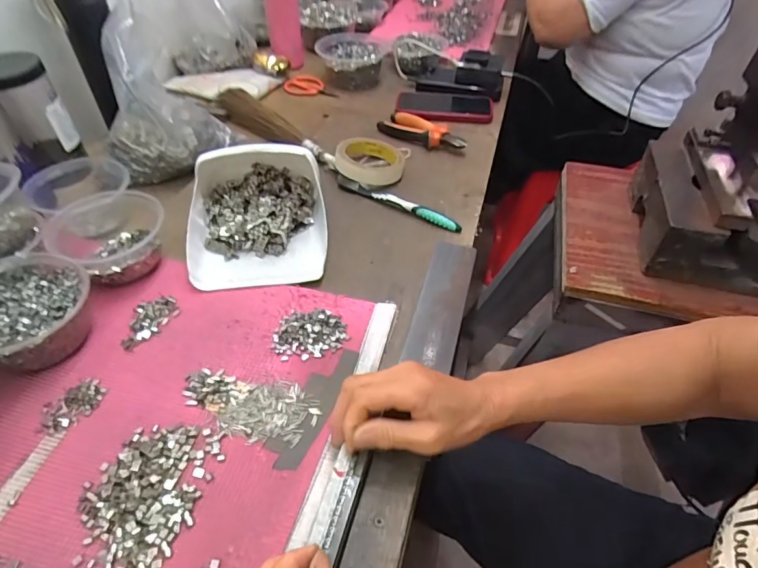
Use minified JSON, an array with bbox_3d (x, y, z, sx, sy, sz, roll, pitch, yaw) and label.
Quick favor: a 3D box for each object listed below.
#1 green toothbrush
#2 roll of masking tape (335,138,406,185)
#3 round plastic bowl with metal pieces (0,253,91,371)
[{"bbox_3d":[0.022,-0.111,0.607,0.188,0.012,0.014,27,51,20],"label":"green toothbrush"},{"bbox_3d":[-0.013,-0.181,0.662,0.093,0.032,0.096,2,47,-2],"label":"roll of masking tape"},{"bbox_3d":[-0.328,0.026,0.430,0.118,0.053,0.104,27,51,20],"label":"round plastic bowl with metal pieces"}]

